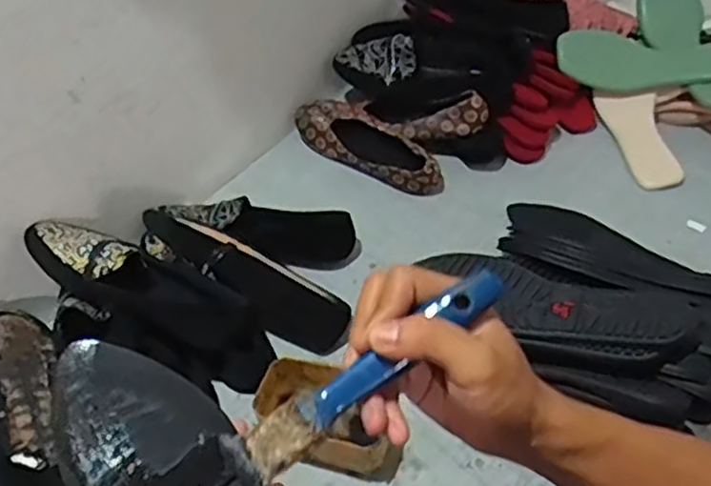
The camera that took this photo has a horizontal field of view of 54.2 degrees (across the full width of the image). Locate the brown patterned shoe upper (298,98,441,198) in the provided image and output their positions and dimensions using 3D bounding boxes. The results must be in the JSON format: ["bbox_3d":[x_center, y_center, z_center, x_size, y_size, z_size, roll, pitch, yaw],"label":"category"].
[{"bbox_3d":[0.016,-0.133,0.948,0.231,0.056,0.076,33,56,28],"label":"brown patterned shoe upper"}]

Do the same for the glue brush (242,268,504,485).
[{"bbox_3d":[0.010,0.062,0.350,0.151,0.012,0.022,-36,54,-7],"label":"glue brush"}]

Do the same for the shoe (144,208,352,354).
[{"bbox_3d":[-0.118,0.032,0.745,0.242,0.057,0.072,33,52,-2],"label":"shoe"}]

